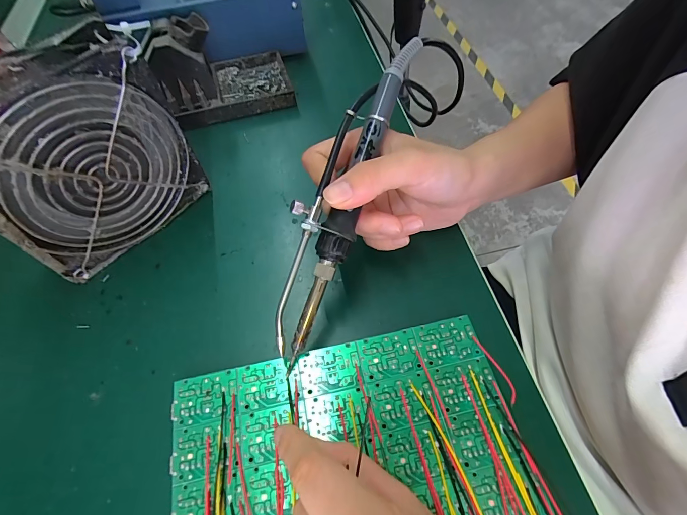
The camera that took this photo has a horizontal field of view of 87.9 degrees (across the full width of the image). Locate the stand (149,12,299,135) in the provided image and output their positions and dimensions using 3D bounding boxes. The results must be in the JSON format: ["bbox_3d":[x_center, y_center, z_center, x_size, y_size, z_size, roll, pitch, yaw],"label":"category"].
[{"bbox_3d":[-0.115,-0.179,0.329,0.123,0.068,0.077,-16,60,-9],"label":"stand"}]

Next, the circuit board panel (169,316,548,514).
[{"bbox_3d":[0.000,0.098,0.189,0.171,0.018,0.099,-11,59,-6],"label":"circuit board panel"}]

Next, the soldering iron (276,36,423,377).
[{"bbox_3d":[-0.001,-0.040,0.204,0.031,0.025,0.201,20,83,13],"label":"soldering iron"}]

